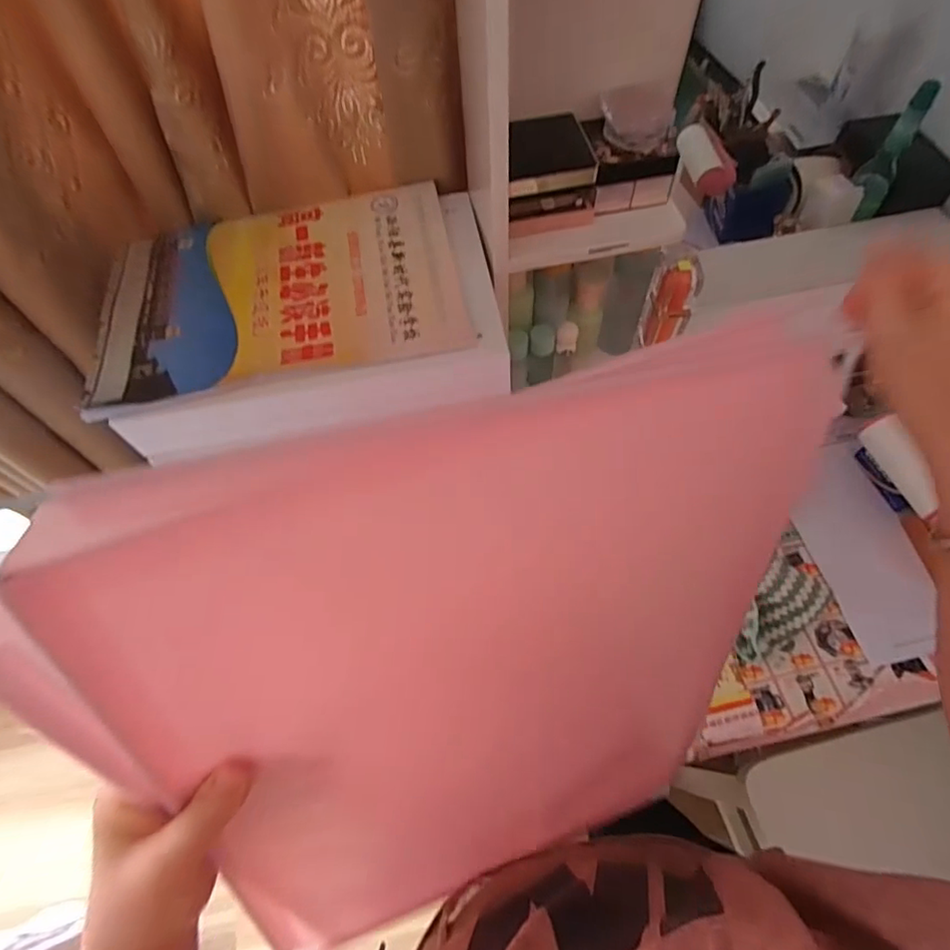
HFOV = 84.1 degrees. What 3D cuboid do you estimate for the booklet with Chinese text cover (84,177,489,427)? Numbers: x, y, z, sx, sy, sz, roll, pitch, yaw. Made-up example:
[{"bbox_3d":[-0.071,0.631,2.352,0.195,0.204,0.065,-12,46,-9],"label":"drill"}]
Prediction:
[{"bbox_3d":[-0.152,-0.146,0.419,0.278,0.014,0.199,-11,63,-3],"label":"booklet with Chinese text cover"}]

